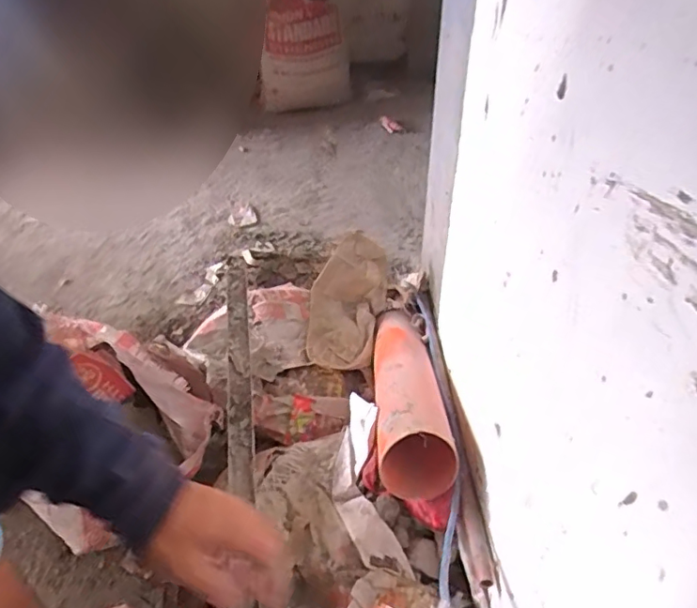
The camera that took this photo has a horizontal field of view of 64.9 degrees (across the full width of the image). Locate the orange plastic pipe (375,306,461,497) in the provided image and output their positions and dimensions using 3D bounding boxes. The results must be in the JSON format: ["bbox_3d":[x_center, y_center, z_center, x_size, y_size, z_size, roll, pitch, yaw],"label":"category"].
[{"bbox_3d":[0.100,0.121,0.935,0.116,0.116,0.487,1,24,3],"label":"orange plastic pipe"}]

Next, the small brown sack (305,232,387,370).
[{"bbox_3d":[-0.008,0.000,1.143,0.152,0.101,0.309,8,60,10],"label":"small brown sack"}]

